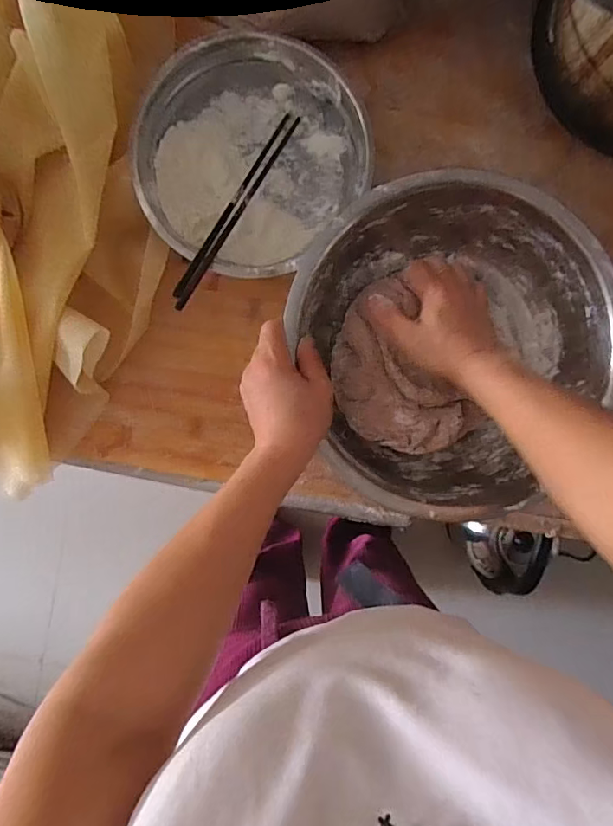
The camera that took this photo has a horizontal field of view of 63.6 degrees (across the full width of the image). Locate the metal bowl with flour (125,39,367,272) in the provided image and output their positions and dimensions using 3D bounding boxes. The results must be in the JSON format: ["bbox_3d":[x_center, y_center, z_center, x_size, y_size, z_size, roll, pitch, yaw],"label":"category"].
[{"bbox_3d":[-0.050,-0.239,0.484,0.204,0.063,0.218,44,90,-3],"label":"metal bowl with flour"}]

